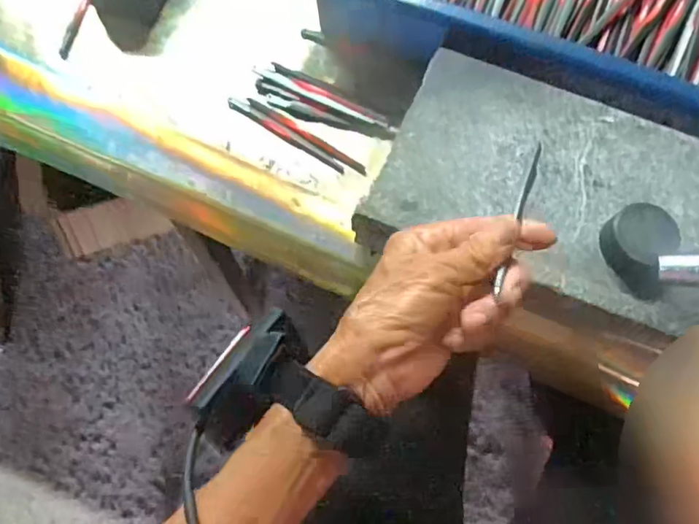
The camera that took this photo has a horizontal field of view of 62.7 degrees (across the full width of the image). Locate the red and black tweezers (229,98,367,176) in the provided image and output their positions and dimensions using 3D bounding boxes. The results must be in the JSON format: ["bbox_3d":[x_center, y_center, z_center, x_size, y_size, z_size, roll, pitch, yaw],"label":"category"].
[{"bbox_3d":[-0.039,-0.093,0.422,0.109,0.008,0.016,32,74,9],"label":"red and black tweezers"}]

